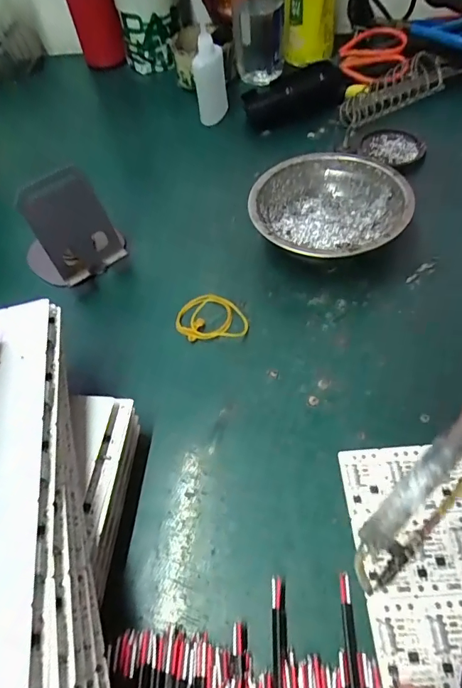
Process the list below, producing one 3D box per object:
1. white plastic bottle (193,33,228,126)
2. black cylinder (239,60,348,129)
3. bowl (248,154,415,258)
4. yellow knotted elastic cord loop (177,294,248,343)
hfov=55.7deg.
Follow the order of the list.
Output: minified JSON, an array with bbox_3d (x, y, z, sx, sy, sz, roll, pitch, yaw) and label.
[{"bbox_3d":[-0.022,-0.285,0.484,0.034,0.095,0.025,-7,55,1],"label":"white plastic bottle"},{"bbox_3d":[0.068,-0.275,0.482,0.108,0.040,0.051,-15,53,10],"label":"black cylinder"},{"bbox_3d":[0.079,-0.106,0.366,0.120,0.048,0.117,-2,55,4],"label":"bowl"},{"bbox_3d":[-0.015,-0.022,0.344,0.055,0.008,0.042,-2,55,5],"label":"yellow knotted elastic cord loop"}]

